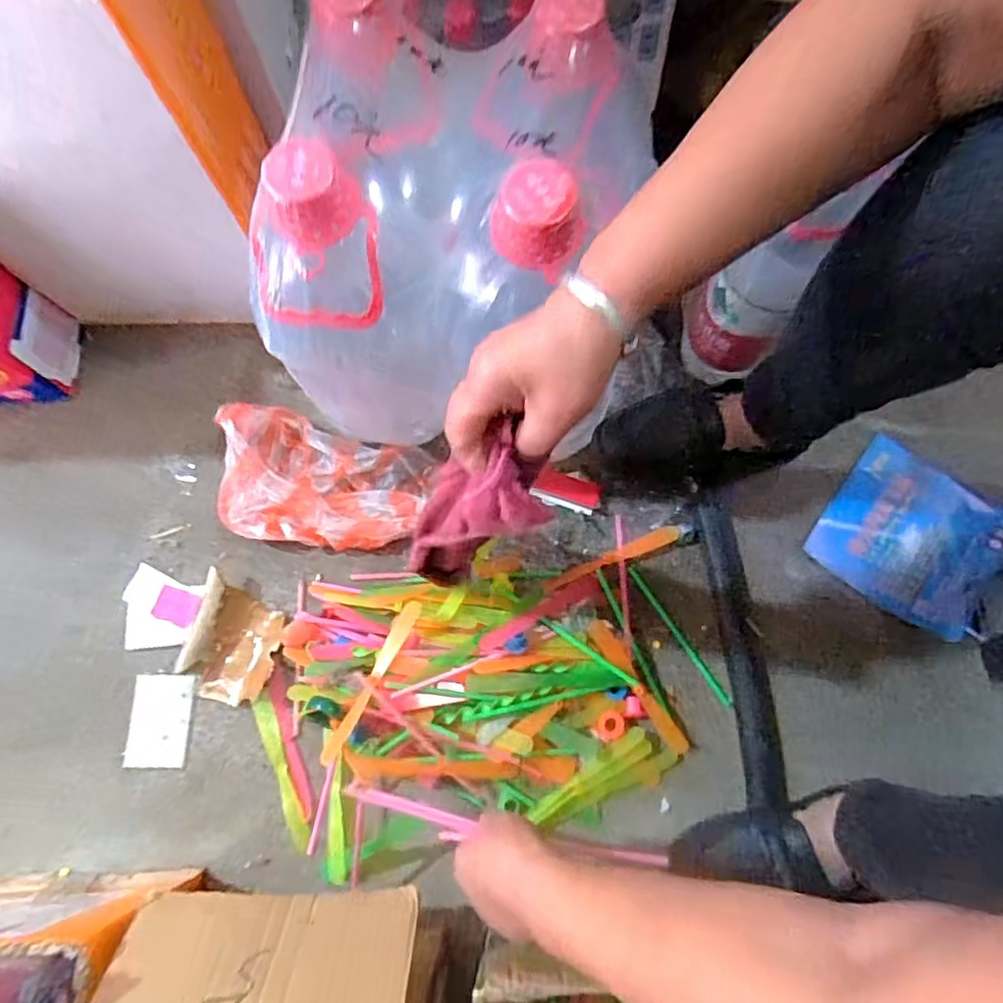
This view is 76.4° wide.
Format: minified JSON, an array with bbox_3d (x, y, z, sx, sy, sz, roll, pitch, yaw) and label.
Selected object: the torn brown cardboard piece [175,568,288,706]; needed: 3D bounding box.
[{"bbox_3d":[-0.285,0.150,0.670,0.100,0.028,0.118,23,77,7],"label":"torn brown cardboard piece"}]

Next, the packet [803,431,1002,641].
[{"bbox_3d":[0.440,0.034,0.683,0.164,0.021,0.167,36,79,10],"label":"packet"}]

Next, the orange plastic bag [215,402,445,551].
[{"bbox_3d":[-0.197,-0.019,0.687,0.223,0.073,0.140,16,76,6],"label":"orange plastic bag"}]

